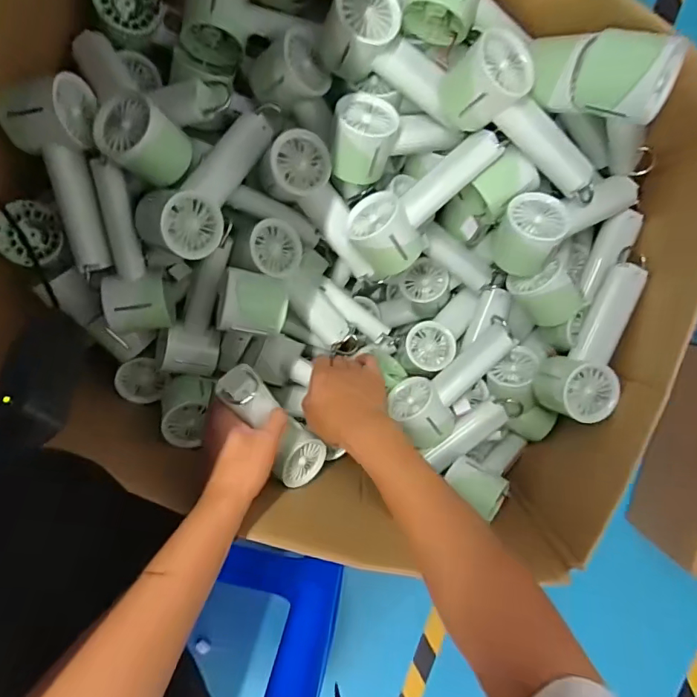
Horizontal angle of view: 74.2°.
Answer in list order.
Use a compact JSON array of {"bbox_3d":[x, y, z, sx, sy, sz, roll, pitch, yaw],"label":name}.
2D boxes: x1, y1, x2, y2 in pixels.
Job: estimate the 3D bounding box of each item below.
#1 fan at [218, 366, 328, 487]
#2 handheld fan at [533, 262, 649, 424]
[{"bbox_3d":[-0.077,0.089,0.497,0.051,0.041,0.173,-28,128,3],"label":"fan"},{"bbox_3d":[0.277,-0.005,0.513,0.064,0.081,0.172,32,96,-6],"label":"handheld fan"}]

